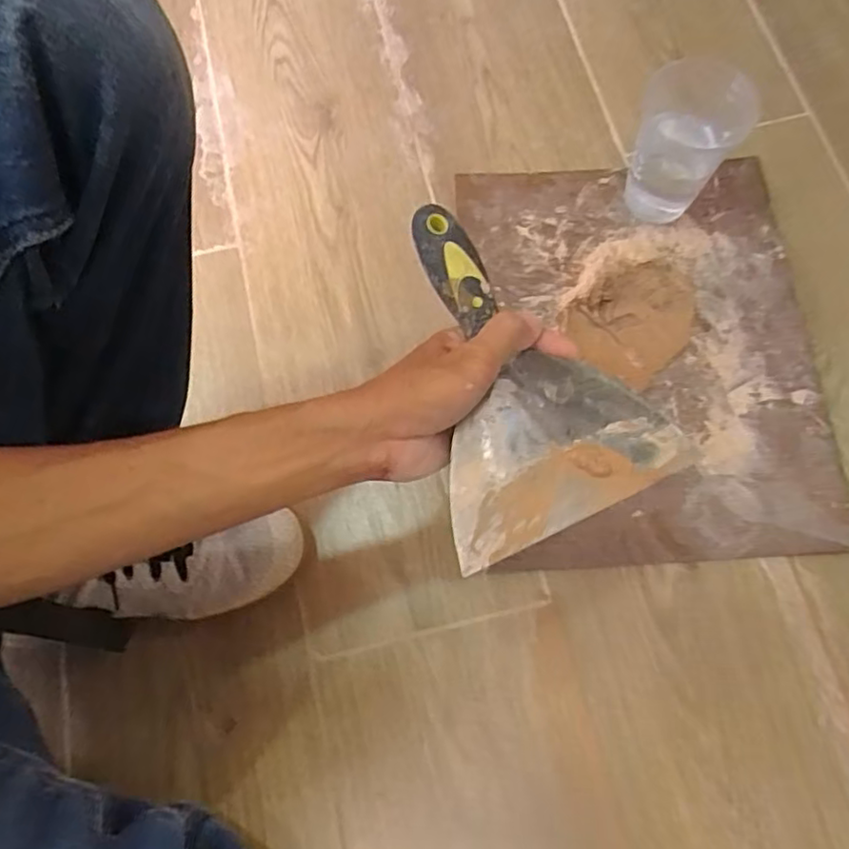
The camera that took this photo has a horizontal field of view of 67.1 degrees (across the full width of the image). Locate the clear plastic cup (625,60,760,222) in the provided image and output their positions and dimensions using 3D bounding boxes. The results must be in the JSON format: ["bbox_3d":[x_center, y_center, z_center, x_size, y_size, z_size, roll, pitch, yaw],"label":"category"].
[{"bbox_3d":[0.239,-0.265,0.593,0.094,0.126,0.083,26,75,10],"label":"clear plastic cup"}]

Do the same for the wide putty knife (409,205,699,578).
[{"bbox_3d":[0.042,-0.037,0.365,0.133,0.017,0.197,-26,73,-6],"label":"wide putty knife"}]

